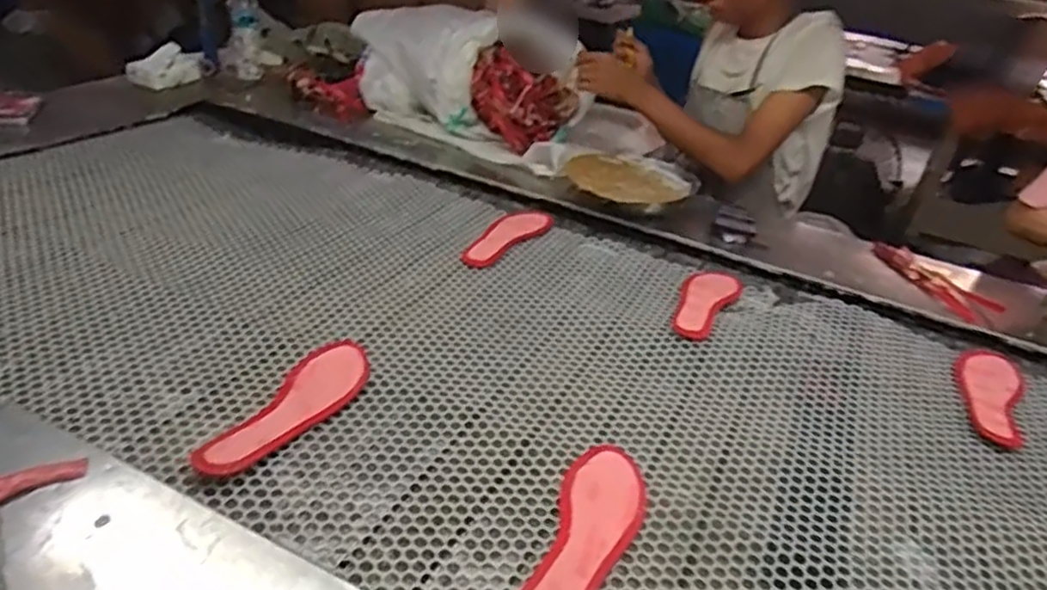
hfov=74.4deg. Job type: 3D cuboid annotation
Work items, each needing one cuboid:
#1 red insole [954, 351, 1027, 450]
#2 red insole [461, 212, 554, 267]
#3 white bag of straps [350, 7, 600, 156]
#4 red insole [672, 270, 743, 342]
[{"bbox_3d":[0.628,0.127,0.929,0.087,0.015,0.237,26,35,28],"label":"red insole"},{"bbox_3d":[-0.019,-0.103,1.175,0.077,0.009,0.243,18,32,18],"label":"red insole"},{"bbox_3d":[-0.150,-0.501,1.567,0.529,0.246,0.304,26,35,28],"label":"white bag of straps"},{"bbox_3d":[0.275,0.005,1.051,0.078,0.013,0.237,23,34,24],"label":"red insole"}]

